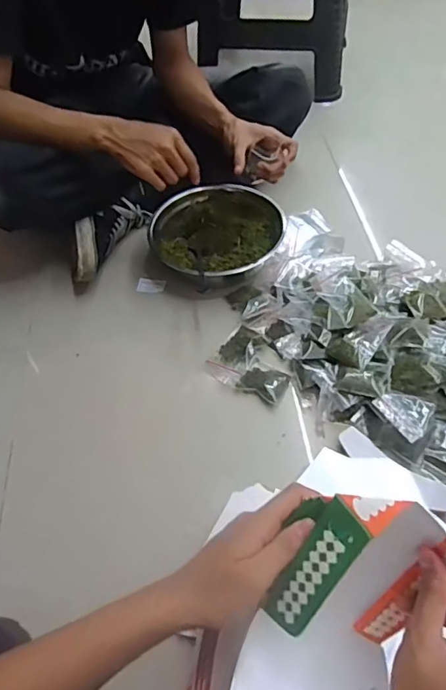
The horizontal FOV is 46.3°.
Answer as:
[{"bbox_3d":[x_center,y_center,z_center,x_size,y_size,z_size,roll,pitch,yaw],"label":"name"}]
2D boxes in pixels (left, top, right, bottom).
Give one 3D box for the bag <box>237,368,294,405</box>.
[{"bbox_3d":[0.061,0.051,0.760,0.065,0.015,0.055,24,57,21],"label":"bag"}]

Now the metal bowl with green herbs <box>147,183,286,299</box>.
[{"bbox_3d":[-0.013,-0.188,0.907,0.207,0.077,0.214,-2,52,3],"label":"metal bowl with green herbs"}]

